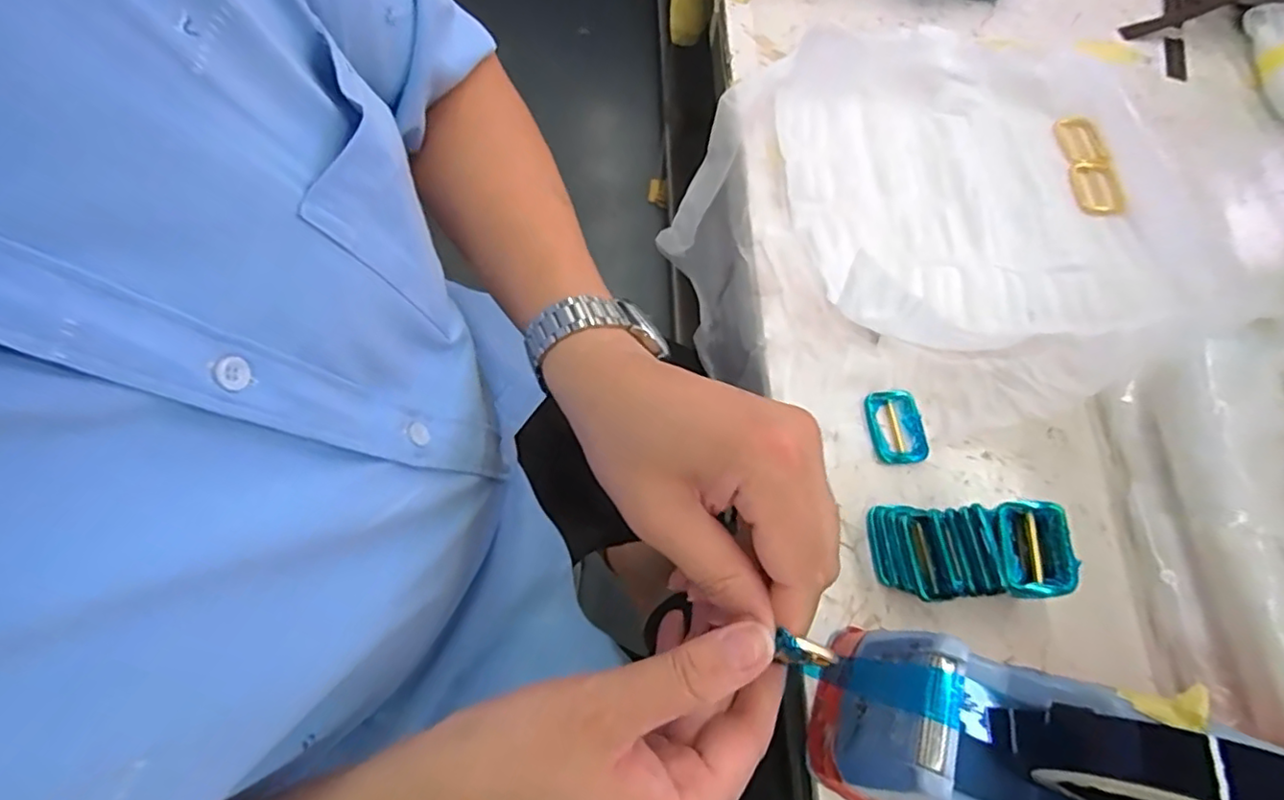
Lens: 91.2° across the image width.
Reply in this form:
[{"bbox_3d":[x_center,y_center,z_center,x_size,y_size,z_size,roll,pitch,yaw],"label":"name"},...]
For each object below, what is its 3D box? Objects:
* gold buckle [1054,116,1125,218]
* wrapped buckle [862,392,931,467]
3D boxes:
[{"bbox_3d":[0.333,-0.175,0.466,0.033,0.007,0.090,2,65,-3],"label":"gold buckle"},{"bbox_3d":[0.150,0.015,0.371,0.030,0.004,0.046,-9,66,-8],"label":"wrapped buckle"}]

